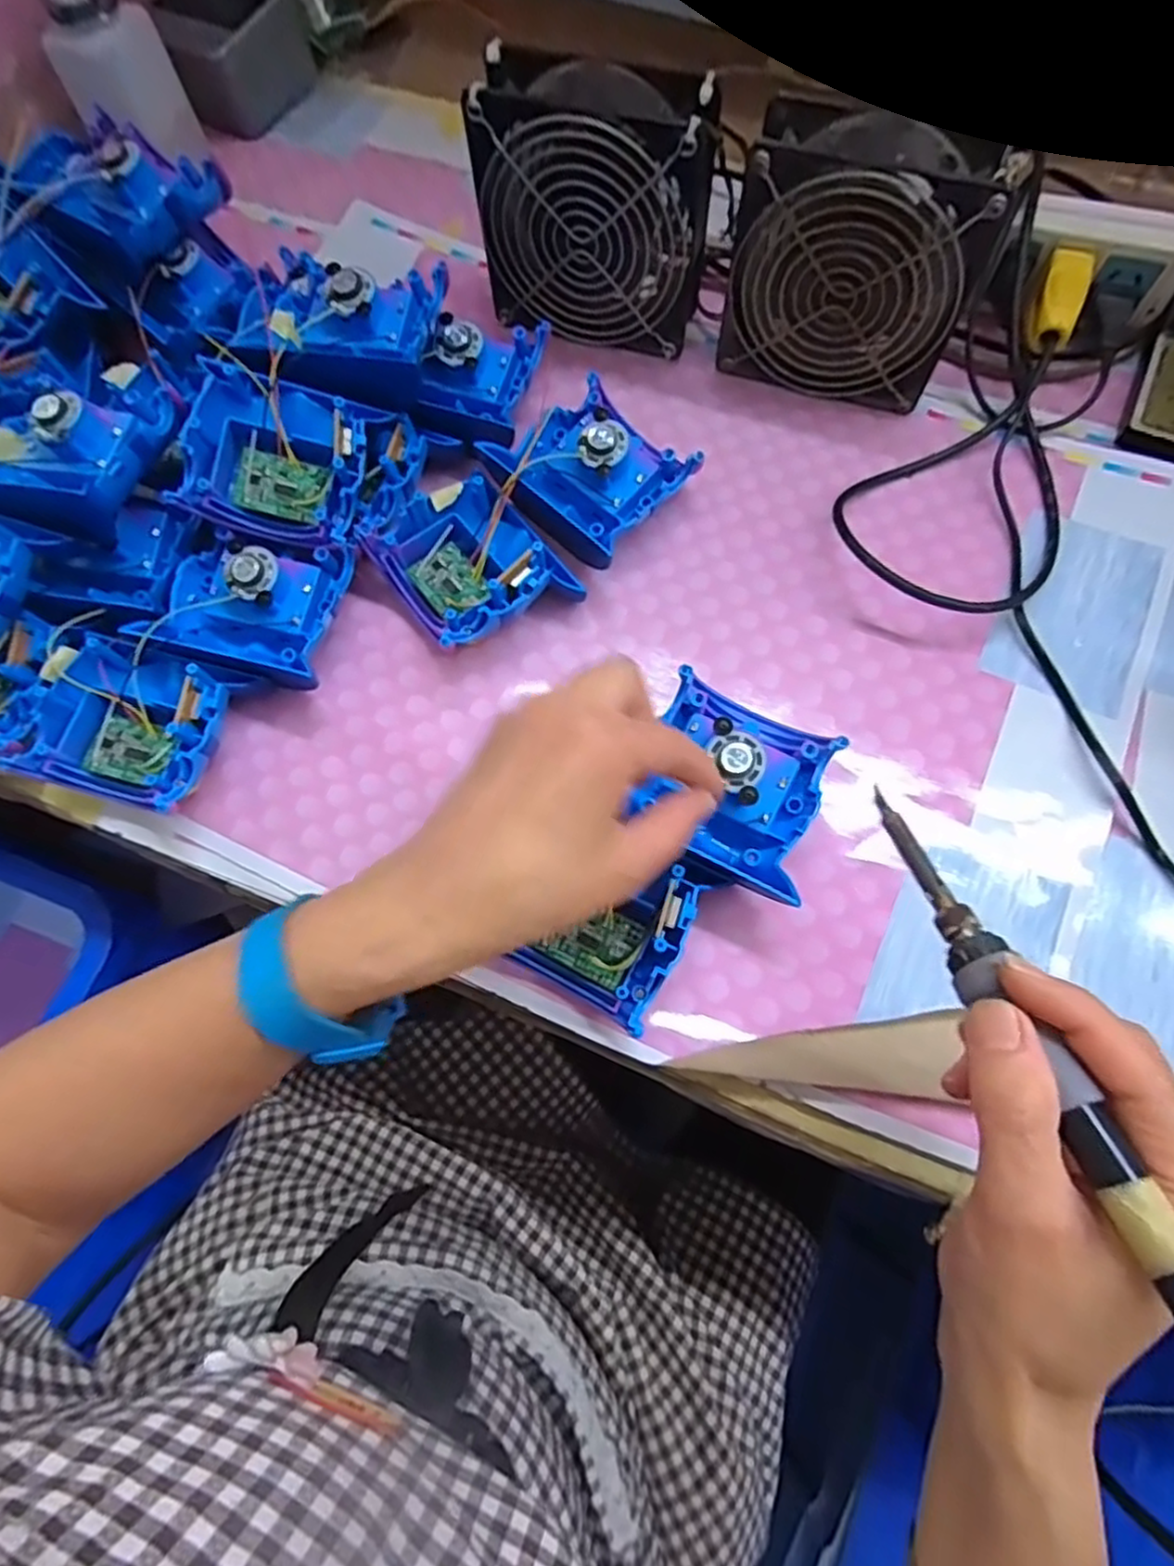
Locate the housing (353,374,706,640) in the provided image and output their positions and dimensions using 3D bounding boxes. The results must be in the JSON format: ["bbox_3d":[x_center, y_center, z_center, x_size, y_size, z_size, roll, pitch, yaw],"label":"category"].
[{"bbox_3d":[-0.028,-0.141,0.379,0.163,0.040,0.099,-39,75,-10],"label":"housing"}]

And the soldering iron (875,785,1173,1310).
[{"bbox_3d":[0.133,0.083,0.207,0.016,0.016,0.208,-15,50,-2],"label":"soldering iron"}]

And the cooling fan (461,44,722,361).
[{"bbox_3d":[0.005,-0.306,0.391,0.120,0.117,0.055,23,75,9],"label":"cooling fan"}]

